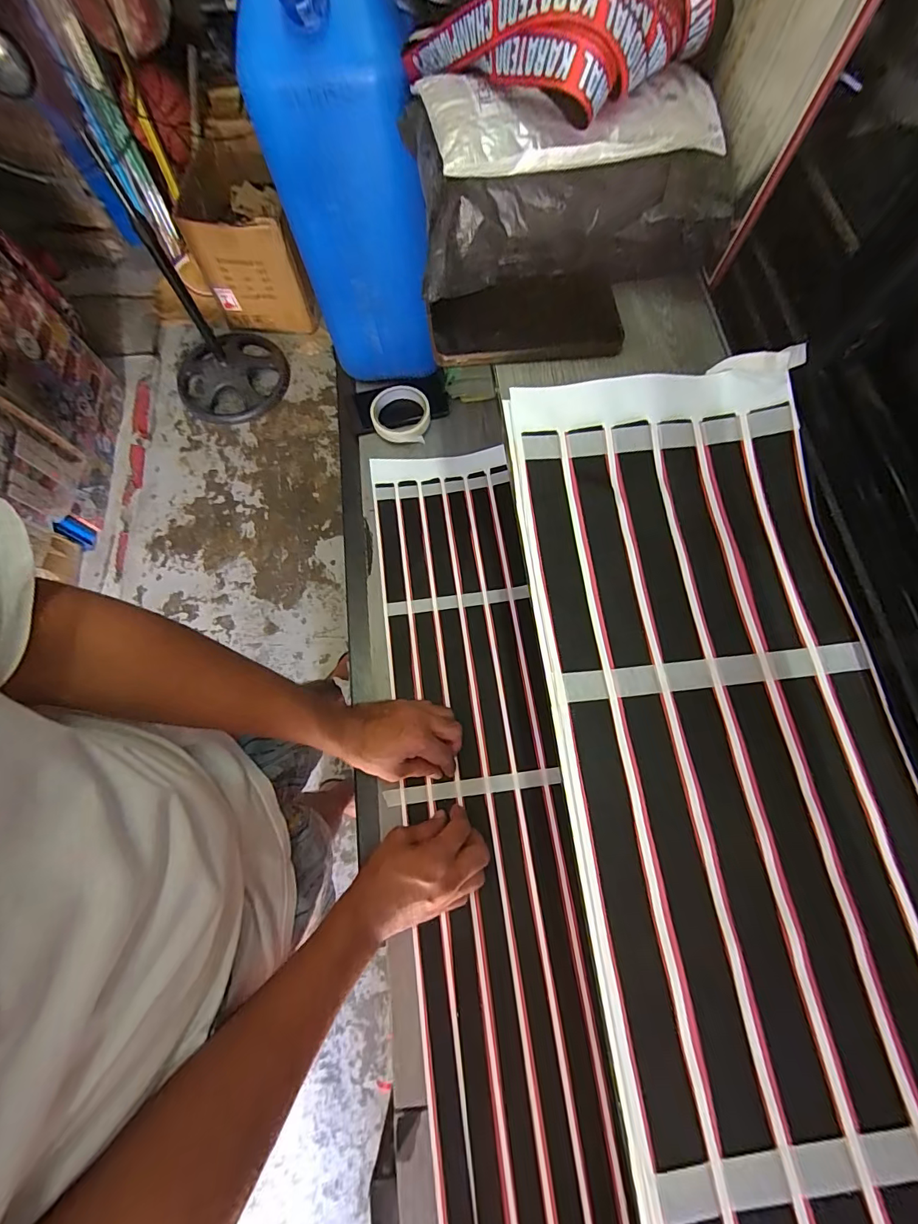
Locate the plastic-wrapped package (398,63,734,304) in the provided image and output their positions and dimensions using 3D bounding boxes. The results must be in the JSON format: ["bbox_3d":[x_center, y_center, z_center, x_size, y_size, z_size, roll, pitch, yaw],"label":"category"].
[{"bbox_3d":[0.085,-0.366,0.374,0.245,0.097,0.158,-9,72,-2],"label":"plastic-wrapped package"}]

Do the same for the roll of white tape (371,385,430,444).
[{"bbox_3d":[-0.091,-0.309,0.709,0.090,0.023,0.093,0,72,1],"label":"roll of white tape"}]

